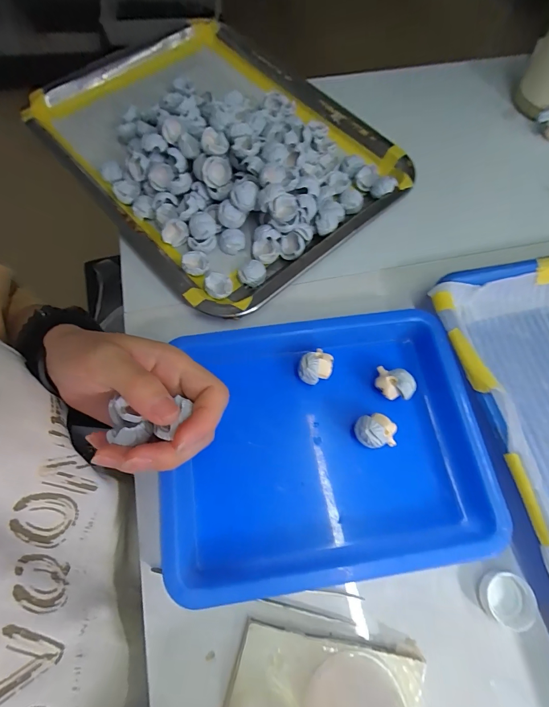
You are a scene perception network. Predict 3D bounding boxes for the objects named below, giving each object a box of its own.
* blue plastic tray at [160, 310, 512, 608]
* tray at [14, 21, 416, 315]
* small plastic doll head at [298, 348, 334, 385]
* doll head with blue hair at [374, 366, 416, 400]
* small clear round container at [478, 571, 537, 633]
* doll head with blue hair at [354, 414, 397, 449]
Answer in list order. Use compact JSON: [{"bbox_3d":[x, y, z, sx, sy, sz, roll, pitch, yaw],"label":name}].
[{"bbox_3d":[0.033,0.060,0.257,0.225,0.037,0.174,-7,68,-4],"label":"blue plastic tray"},{"bbox_3d":[-0.062,-0.219,0.355,0.267,0.054,0.350,-41,74,-16],"label":"tray"},{"bbox_3d":[0.031,0.011,0.272,0.025,0.021,0.024,0,67,-1],"label":"small plastic doll head"},{"bbox_3d":[0.090,0.023,0.269,0.028,0.020,0.021,13,68,4],"label":"doll head with blue hair"},{"bbox_3d":[0.149,0.157,0.229,0.032,0.009,0.030,0,67,-1],"label":"small clear round container"},{"bbox_3d":[0.073,0.056,0.258,0.028,0.024,0.022,-11,68,-5],"label":"doll head with blue hair"}]

